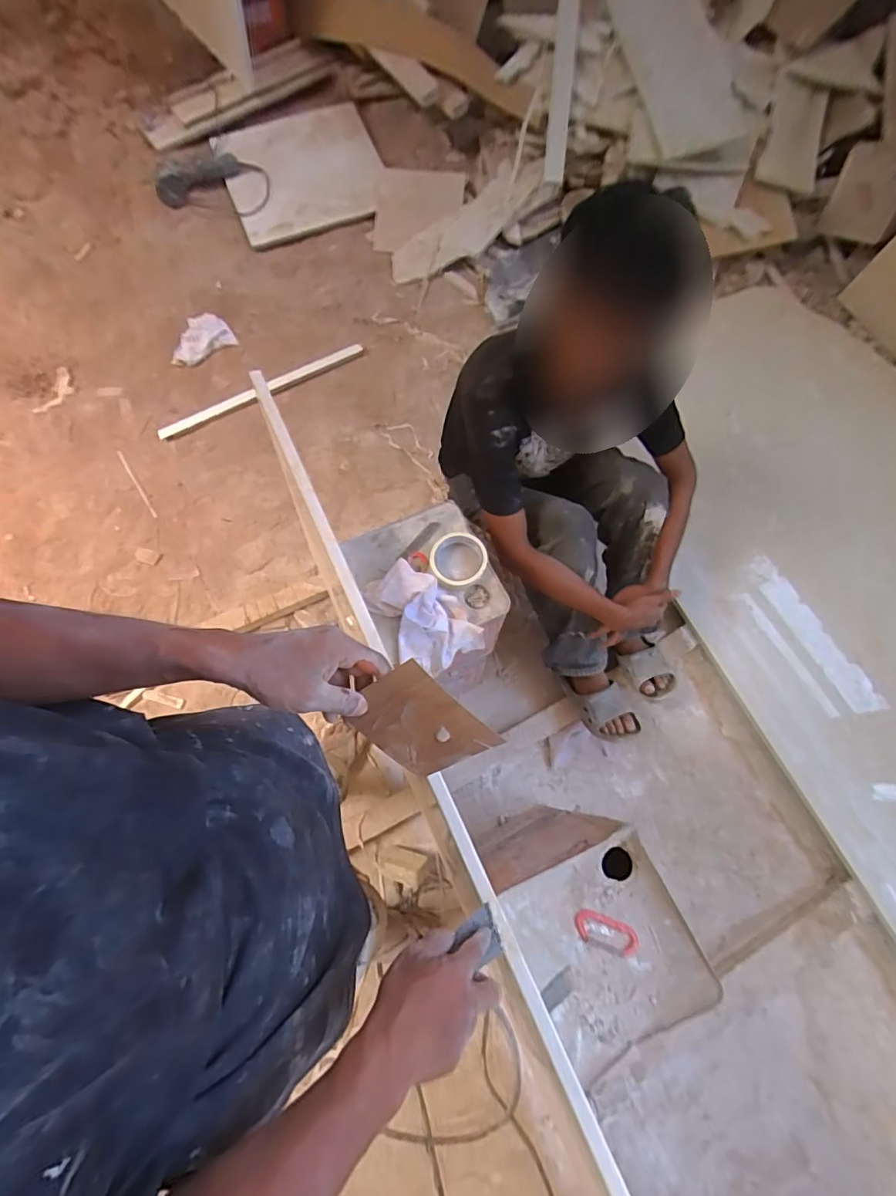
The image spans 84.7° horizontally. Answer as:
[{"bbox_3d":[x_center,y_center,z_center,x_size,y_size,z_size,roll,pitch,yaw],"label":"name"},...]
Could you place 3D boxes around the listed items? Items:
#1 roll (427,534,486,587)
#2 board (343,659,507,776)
[{"bbox_3d":[0.017,-0.065,0.817,0.096,0.018,0.088,-1,70,2],"label":"roll"},{"bbox_3d":[-0.025,0.113,0.434,0.094,0.006,0.115,-35,112,23],"label":"board"}]

